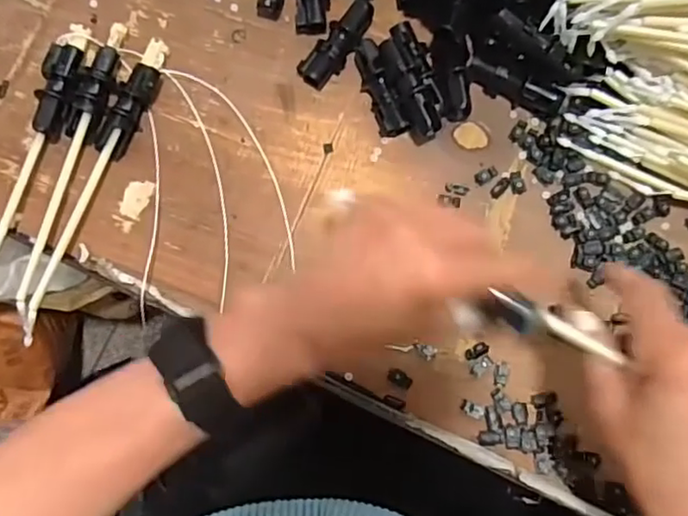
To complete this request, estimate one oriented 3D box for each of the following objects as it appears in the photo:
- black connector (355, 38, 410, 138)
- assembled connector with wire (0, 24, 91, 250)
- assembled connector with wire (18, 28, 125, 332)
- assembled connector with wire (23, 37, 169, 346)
[{"bbox_3d":[0.024,-0.116,0.424,0.019,0.024,0.067,-21,82,-1],"label":"black connector"},{"bbox_3d":[-0.213,-0.056,0.421,0.020,0.026,0.222,13,83,4],"label":"assembled connector with wire"},{"bbox_3d":[-0.189,-0.064,0.420,0.024,0.027,0.207,15,83,4],"label":"assembled connector with wire"},{"bbox_3d":[-0.171,-0.052,0.420,0.027,0.027,0.217,23,84,5],"label":"assembled connector with wire"}]

